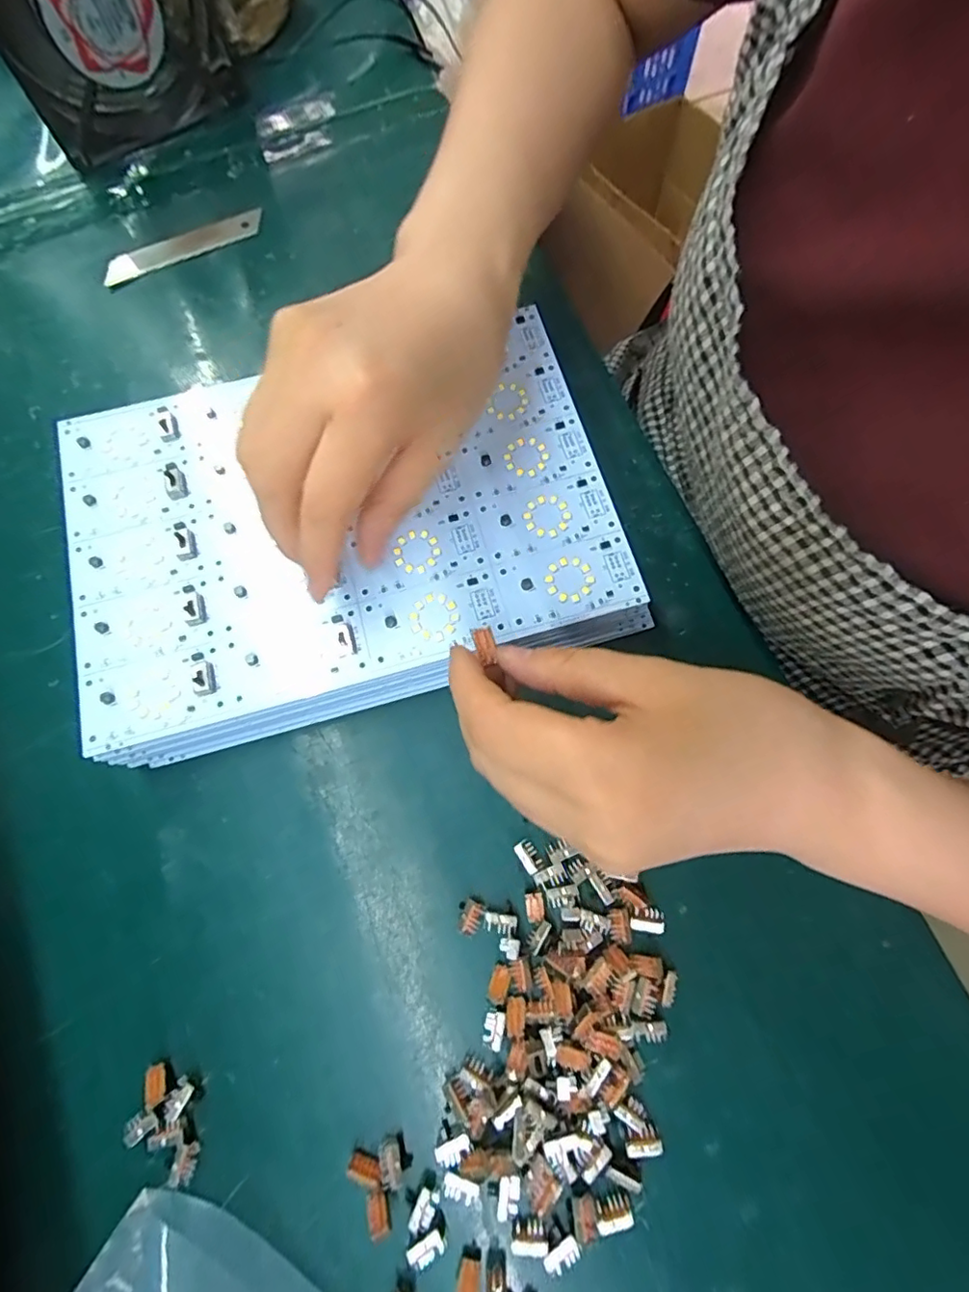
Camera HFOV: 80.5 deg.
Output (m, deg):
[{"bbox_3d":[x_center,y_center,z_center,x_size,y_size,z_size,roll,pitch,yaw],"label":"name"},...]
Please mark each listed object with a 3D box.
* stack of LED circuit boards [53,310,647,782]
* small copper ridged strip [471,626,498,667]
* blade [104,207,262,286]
[{"bbox_3d":[-0.066,-0.054,0.270,0.239,0.029,0.170,-17,74,-3],"label":"stack of LED circuit boards"},{"bbox_3d":[0.000,0.000,0.201,0.007,0.004,0.013,-15,92,-2],"label":"small copper ridged strip"},{"bbox_3d":[-0.184,-0.244,0.349,0.099,0.004,0.018,-25,75,-5],"label":"blade"}]

